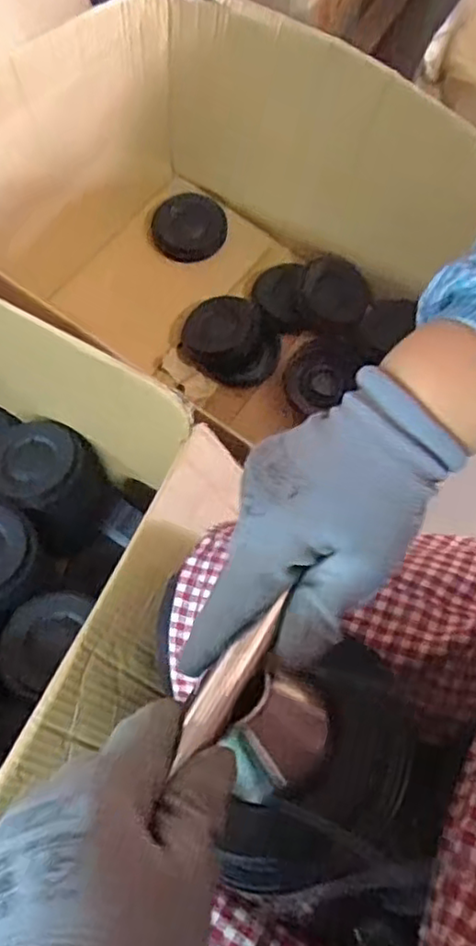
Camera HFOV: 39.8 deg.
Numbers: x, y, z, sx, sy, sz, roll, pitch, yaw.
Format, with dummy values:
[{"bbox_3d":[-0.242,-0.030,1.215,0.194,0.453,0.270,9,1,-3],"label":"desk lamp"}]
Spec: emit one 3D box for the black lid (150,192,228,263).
[{"bbox_3d":[-0.076,-0.404,1.083,0.133,0.024,0.103,-18,108,-24],"label":"black lid"}]

